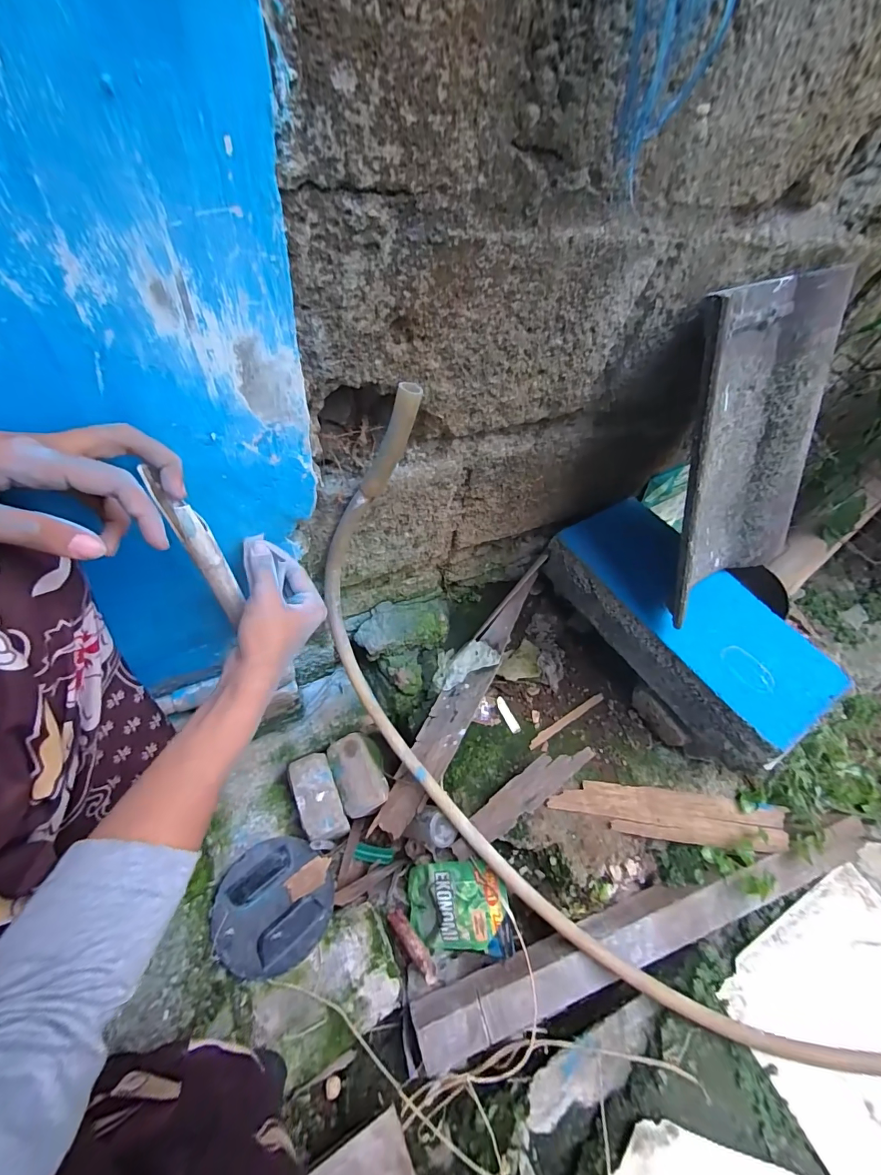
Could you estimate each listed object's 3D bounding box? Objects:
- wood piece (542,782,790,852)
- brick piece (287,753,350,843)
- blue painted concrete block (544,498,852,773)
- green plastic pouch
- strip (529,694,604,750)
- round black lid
[{"bbox_3d":[0.323,0.319,0.591,0.329,0.015,0.064,10,54,-3],"label":"wood piece"},{"bbox_3d":[-0.174,0.298,0.595,0.054,0.032,0.114,-18,60,-21],"label":"brick piece"},{"bbox_3d":[0.366,0.045,0.653,0.193,0.101,0.404,-25,63,-25],"label":"blue painted concrete block"},{"bbox_3d":[0.019,0.440,0.578,0.154,0.030,0.102,-18,57,25],"label":"green plastic pouch"},{"bbox_3d":[0.202,0.211,0.669,0.156,0.004,0.014,-24,62,-24],"label":"strip"},{"bbox_3d":[-0.209,0.396,0.528,0.134,0.020,0.137,-8,57,-15],"label":"round black lid"}]

